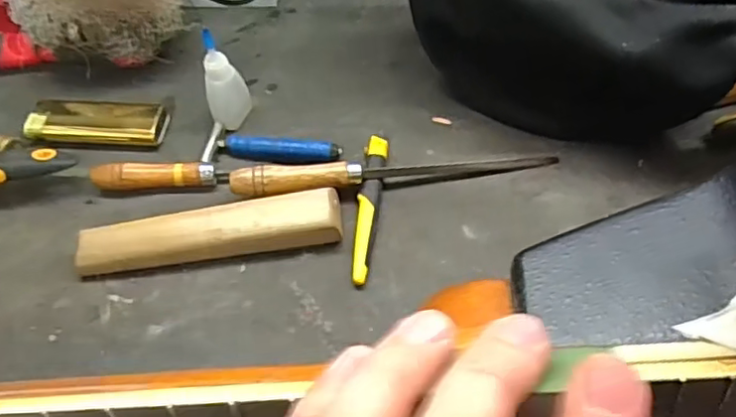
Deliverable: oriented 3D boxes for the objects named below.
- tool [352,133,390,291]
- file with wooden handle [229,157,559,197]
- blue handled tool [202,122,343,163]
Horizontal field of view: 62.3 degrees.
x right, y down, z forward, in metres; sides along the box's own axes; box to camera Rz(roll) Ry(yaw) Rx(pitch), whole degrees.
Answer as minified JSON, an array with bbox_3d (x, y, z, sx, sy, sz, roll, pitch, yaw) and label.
[{"bbox_3d":[0.000,-0.002,0.429,0.015,0.011,0.119,4,56,8],"label":"tool"},{"bbox_3d":[0.019,-0.027,0.437,0.228,0.026,0.018,-9,55,-2],"label":"file with wooden handle"},{"bbox_3d":[-0.072,-0.048,0.464,0.103,0.013,0.034,4,56,8],"label":"blue handled tool"}]

